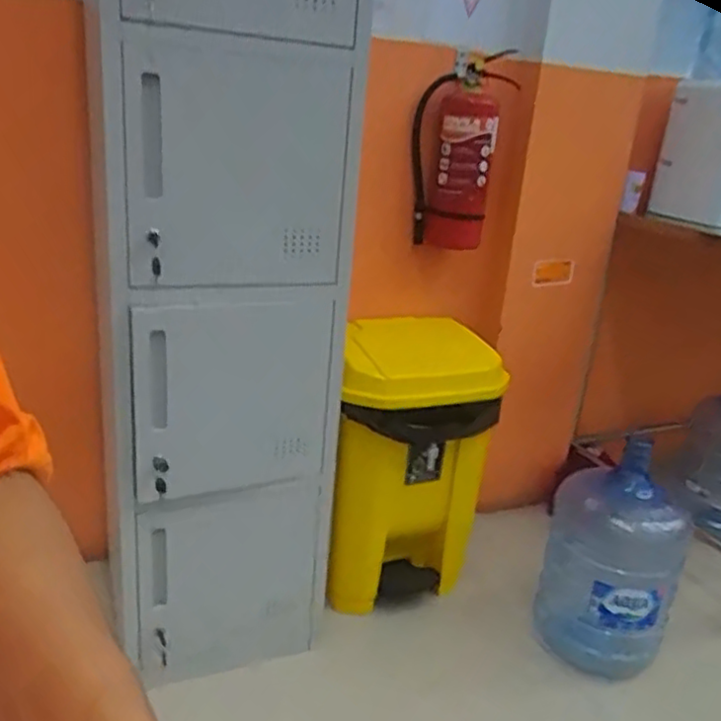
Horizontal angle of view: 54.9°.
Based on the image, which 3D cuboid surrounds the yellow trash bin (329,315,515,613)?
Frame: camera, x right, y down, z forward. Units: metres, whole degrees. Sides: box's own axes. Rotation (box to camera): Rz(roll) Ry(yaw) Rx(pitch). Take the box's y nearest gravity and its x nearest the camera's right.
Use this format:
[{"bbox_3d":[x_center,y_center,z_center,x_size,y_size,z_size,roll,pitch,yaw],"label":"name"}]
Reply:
[{"bbox_3d":[0.104,0.234,1.488,0.323,0.572,0.252,5,19,-1],"label":"yellow trash bin"}]

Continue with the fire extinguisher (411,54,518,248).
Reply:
[{"bbox_3d":[0.203,-0.430,1.483,0.192,0.392,0.207,7,19,4],"label":"fire extinguisher"}]

